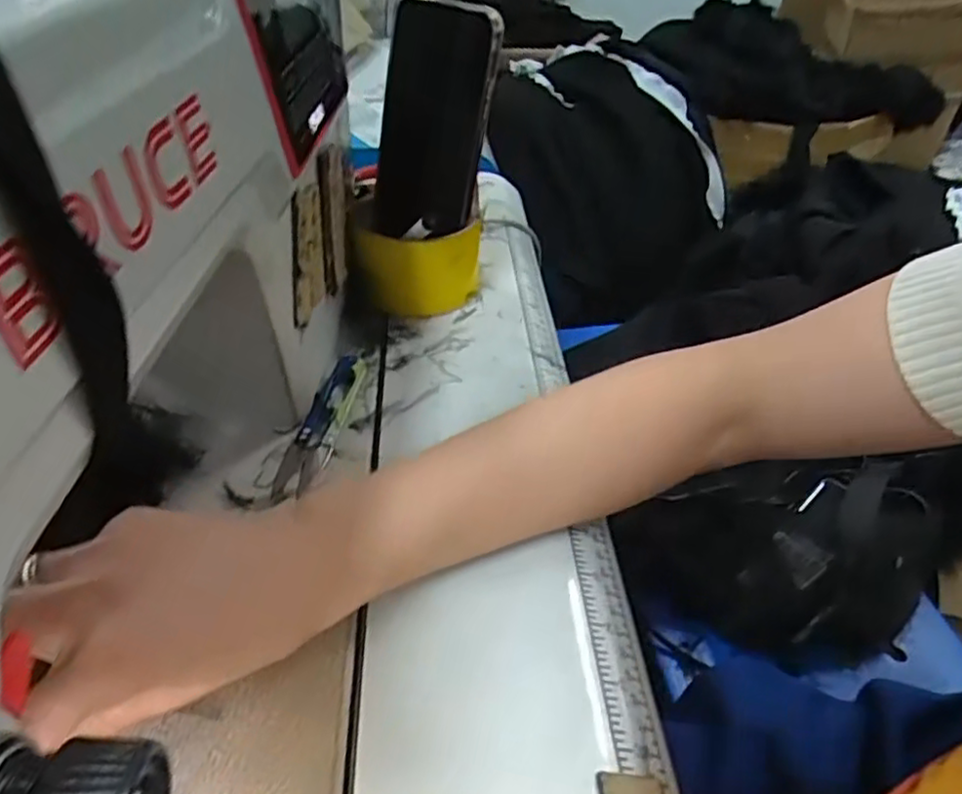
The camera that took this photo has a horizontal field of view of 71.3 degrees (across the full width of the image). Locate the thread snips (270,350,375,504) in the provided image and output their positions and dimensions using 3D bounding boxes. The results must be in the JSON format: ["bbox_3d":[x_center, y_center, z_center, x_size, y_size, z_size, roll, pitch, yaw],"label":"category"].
[{"bbox_3d":[-0.085,0.006,0.372,0.023,0.012,0.121,7,39,5],"label":"thread snips"}]

